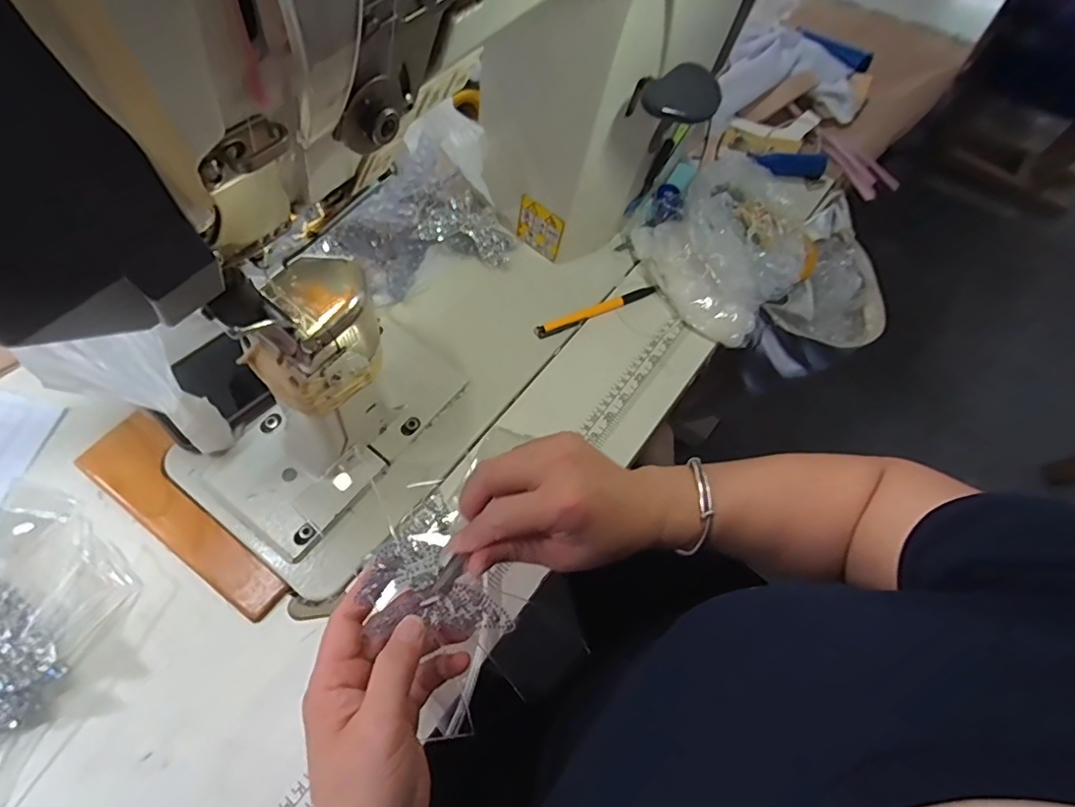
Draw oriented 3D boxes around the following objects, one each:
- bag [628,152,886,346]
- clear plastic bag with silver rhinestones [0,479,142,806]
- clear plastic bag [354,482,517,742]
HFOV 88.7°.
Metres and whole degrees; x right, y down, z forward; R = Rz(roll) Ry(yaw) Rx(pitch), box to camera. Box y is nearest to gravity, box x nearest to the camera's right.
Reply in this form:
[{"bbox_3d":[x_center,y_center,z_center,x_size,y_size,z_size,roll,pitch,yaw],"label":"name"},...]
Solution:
[{"bbox_3d":[0.254,-0.155,0.566,0.273,0.110,0.186,-10,61,-30],"label":"bag"},{"bbox_3d":[-0.371,0.164,0.357,0.151,0.047,0.212,19,62,7],"label":"clear plastic bag with silver rhinestones"},{"bbox_3d":[-0.064,0.103,0.312,0.066,0.009,0.085,-26,81,-29],"label":"clear plastic bag"}]

